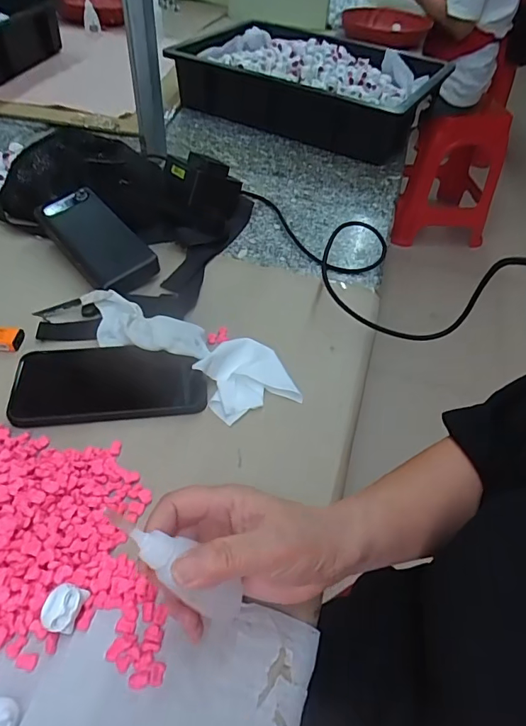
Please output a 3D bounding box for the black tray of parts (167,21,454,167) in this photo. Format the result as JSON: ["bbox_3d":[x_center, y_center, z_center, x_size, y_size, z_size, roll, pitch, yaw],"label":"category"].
[{"bbox_3d":[0.097,-0.547,0.899,0.455,0.099,0.344,27,51,19],"label":"black tray of parts"}]

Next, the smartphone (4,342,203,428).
[{"bbox_3d":[-0.136,0.015,0.410,0.167,0.011,0.080,-1,47,-5],"label":"smartphone"}]

